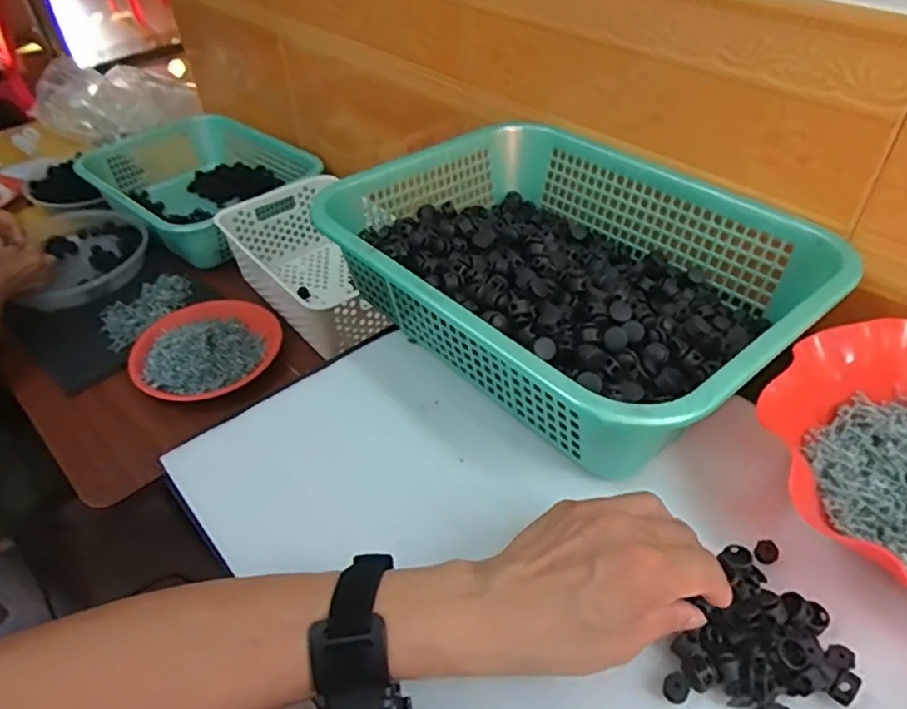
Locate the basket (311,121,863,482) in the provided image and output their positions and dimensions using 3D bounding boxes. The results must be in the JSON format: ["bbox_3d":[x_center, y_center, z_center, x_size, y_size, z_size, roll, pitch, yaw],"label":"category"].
[{"bbox_3d":[0.096,-0.082,0.550,0.298,0.103,0.387,-34,53,-26],"label":"basket"}]

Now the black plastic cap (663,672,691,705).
[{"bbox_3d":[0.121,0.181,0.344,0.013,0.008,0.013,-2,46,2],"label":"black plastic cap"}]

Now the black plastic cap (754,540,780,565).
[{"bbox_3d":[0.199,0.125,0.401,0.015,0.010,0.012,9,47,13],"label":"black plastic cap"}]

